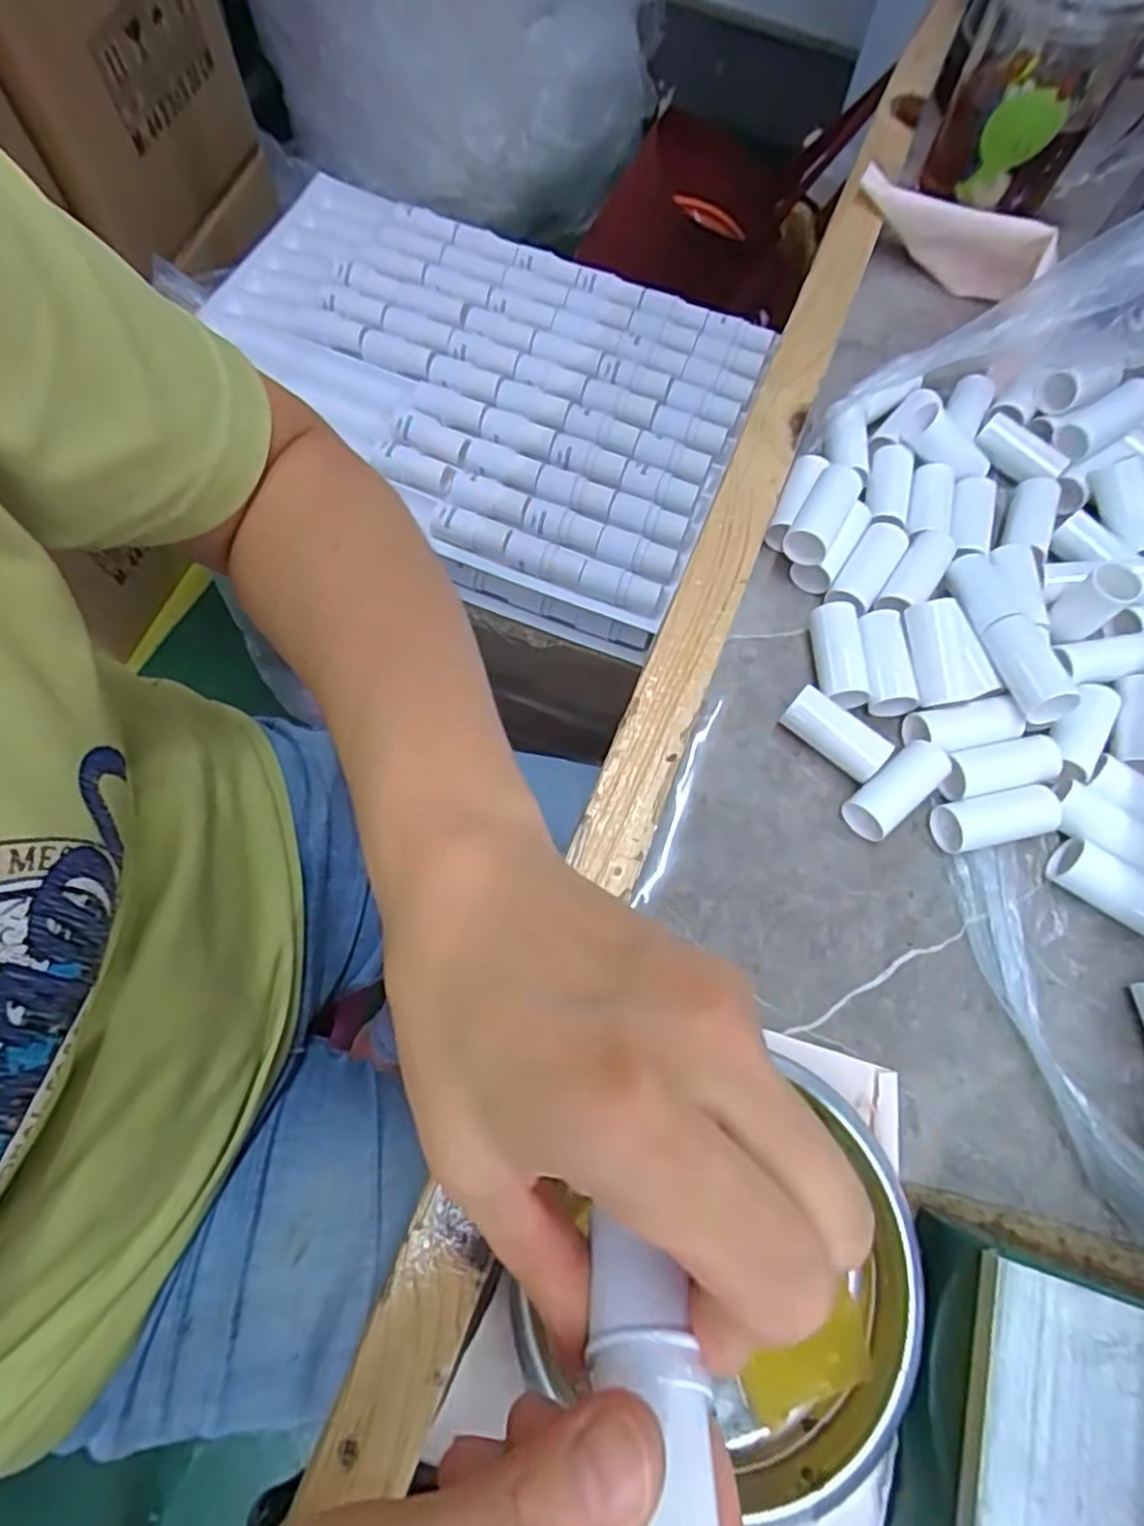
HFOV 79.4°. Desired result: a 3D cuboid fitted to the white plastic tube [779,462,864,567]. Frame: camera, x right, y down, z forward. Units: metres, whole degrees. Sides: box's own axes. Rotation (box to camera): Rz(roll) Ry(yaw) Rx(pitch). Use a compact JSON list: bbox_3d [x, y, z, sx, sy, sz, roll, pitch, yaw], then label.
[{"bbox_3d":[0.117,-0.117,0.322,0.021,0.017,0.049,30,71,8],"label":"white plastic tube"}]

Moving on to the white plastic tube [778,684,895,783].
[{"bbox_3d":[0.115,-0.013,0.300,0.045,0.023,0.017,40,73,12],"label":"white plastic tube"}]

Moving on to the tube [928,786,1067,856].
[{"bbox_3d":[0.180,0.024,0.293,0.049,0.015,0.020,-10,70,-6],"label":"tube"}]

